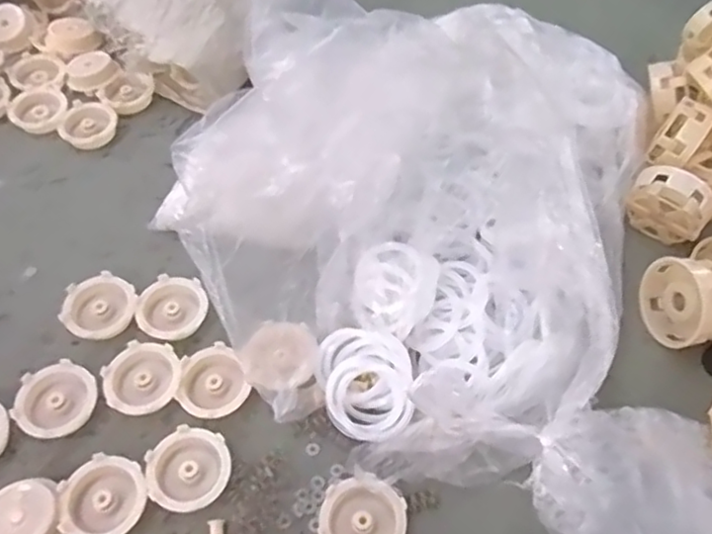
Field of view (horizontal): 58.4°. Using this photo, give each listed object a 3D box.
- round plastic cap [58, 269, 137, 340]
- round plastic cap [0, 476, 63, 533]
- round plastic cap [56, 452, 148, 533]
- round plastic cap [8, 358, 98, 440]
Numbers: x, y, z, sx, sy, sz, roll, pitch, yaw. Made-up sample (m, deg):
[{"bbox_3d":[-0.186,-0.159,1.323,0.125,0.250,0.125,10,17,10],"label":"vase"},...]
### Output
[{"bbox_3d":[-0.201,0.032,0.498,0.054,0.016,0.053,1,56,-1],"label":"round plastic cap"},{"bbox_3d":[-0.213,0.163,0.403,0.051,0.018,0.052,-12,83,-7],"label":"round plastic cap"},{"bbox_3d":[-0.163,0.151,0.416,0.053,0.014,0.054,1,56,-1],"label":"round plastic cap"},{"bbox_3d":[-0.214,0.095,0.453,0.052,0.015,0.053,1,56,-1],"label":"round plastic cap"}]

